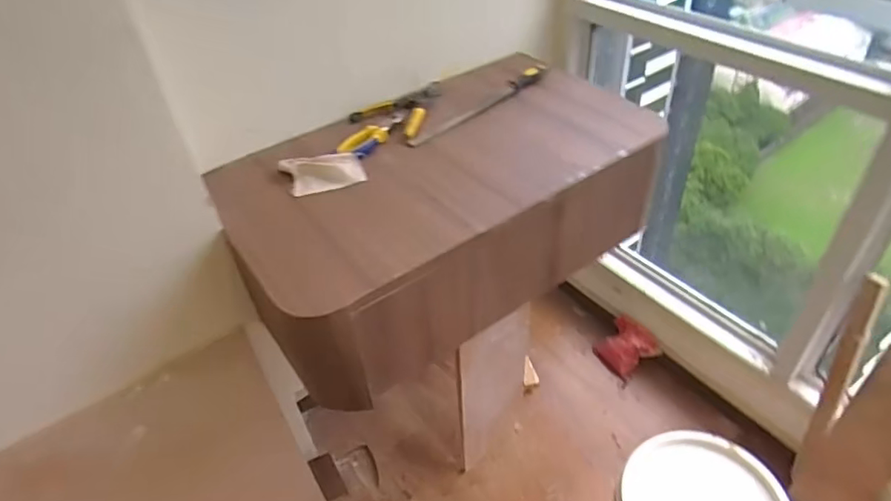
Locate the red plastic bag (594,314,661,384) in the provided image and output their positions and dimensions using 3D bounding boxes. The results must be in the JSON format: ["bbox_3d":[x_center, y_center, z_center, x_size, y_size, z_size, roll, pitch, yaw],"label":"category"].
[{"bbox_3d":[0.542,0.288,1.717,0.123,0.127,0.159,-26,48,-22],"label":"red plastic bag"}]

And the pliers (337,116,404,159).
[{"bbox_3d":[-0.149,-0.235,1.179,0.061,0.018,0.158,25,50,27],"label":"pliers"}]

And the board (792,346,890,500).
[{"bbox_3d":[0.943,0.432,1.278,0.139,0.466,0.035,29,30,30],"label":"board"}]

